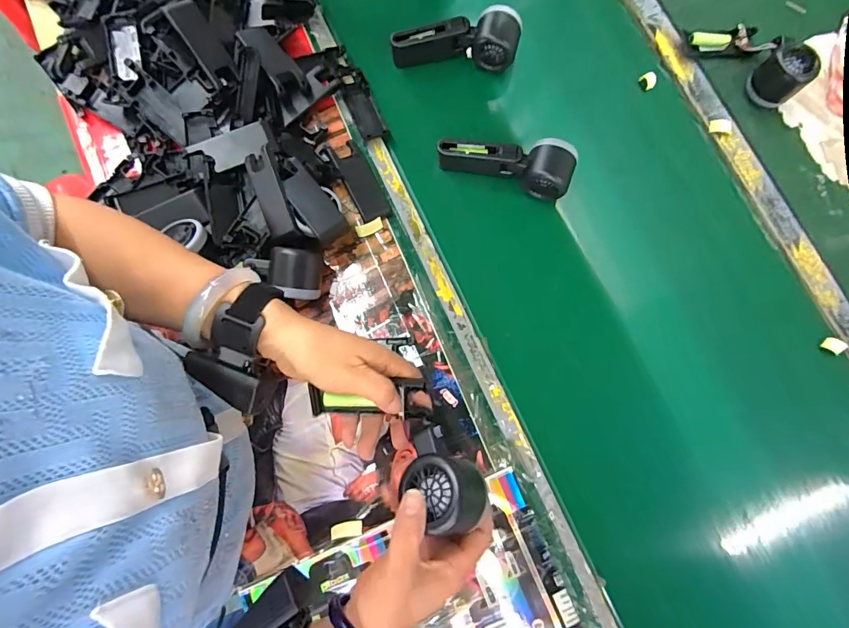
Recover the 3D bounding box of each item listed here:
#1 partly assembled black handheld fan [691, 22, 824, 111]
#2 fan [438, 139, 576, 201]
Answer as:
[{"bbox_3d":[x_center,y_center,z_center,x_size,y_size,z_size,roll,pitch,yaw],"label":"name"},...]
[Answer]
[{"bbox_3d":[0.430,-0.344,0.571,0.067,0.058,0.155,-44,83,-8],"label":"partly assembled black handheld fan"},{"bbox_3d":[0.103,-0.195,0.547,0.163,0.051,0.056,19,80,3],"label":"fan"}]

